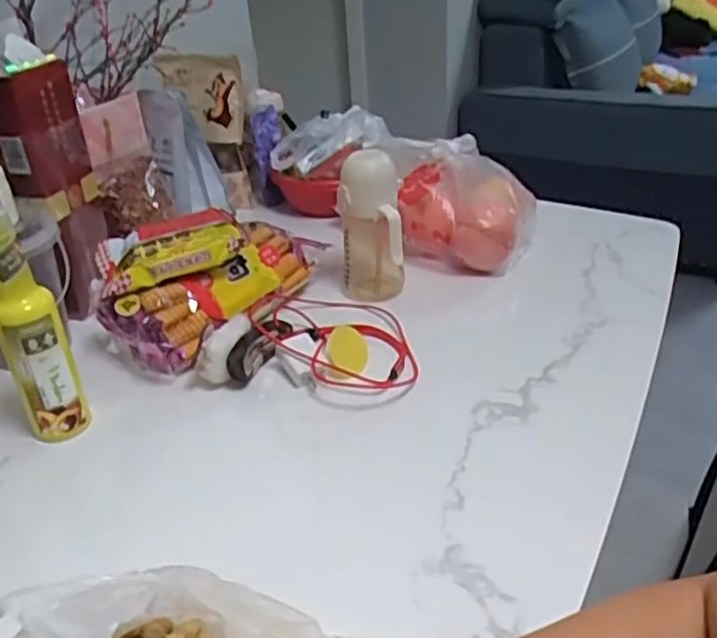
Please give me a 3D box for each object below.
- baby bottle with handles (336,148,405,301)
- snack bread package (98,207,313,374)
[{"bbox_3d":[0.015,-0.106,0.796,0.072,0.174,0.071,-2,30,3],"label":"baby bottle with handles"},{"bbox_3d":[-0.172,-0.046,0.775,0.131,0.114,0.255,19,38,32],"label":"snack bread package"}]

